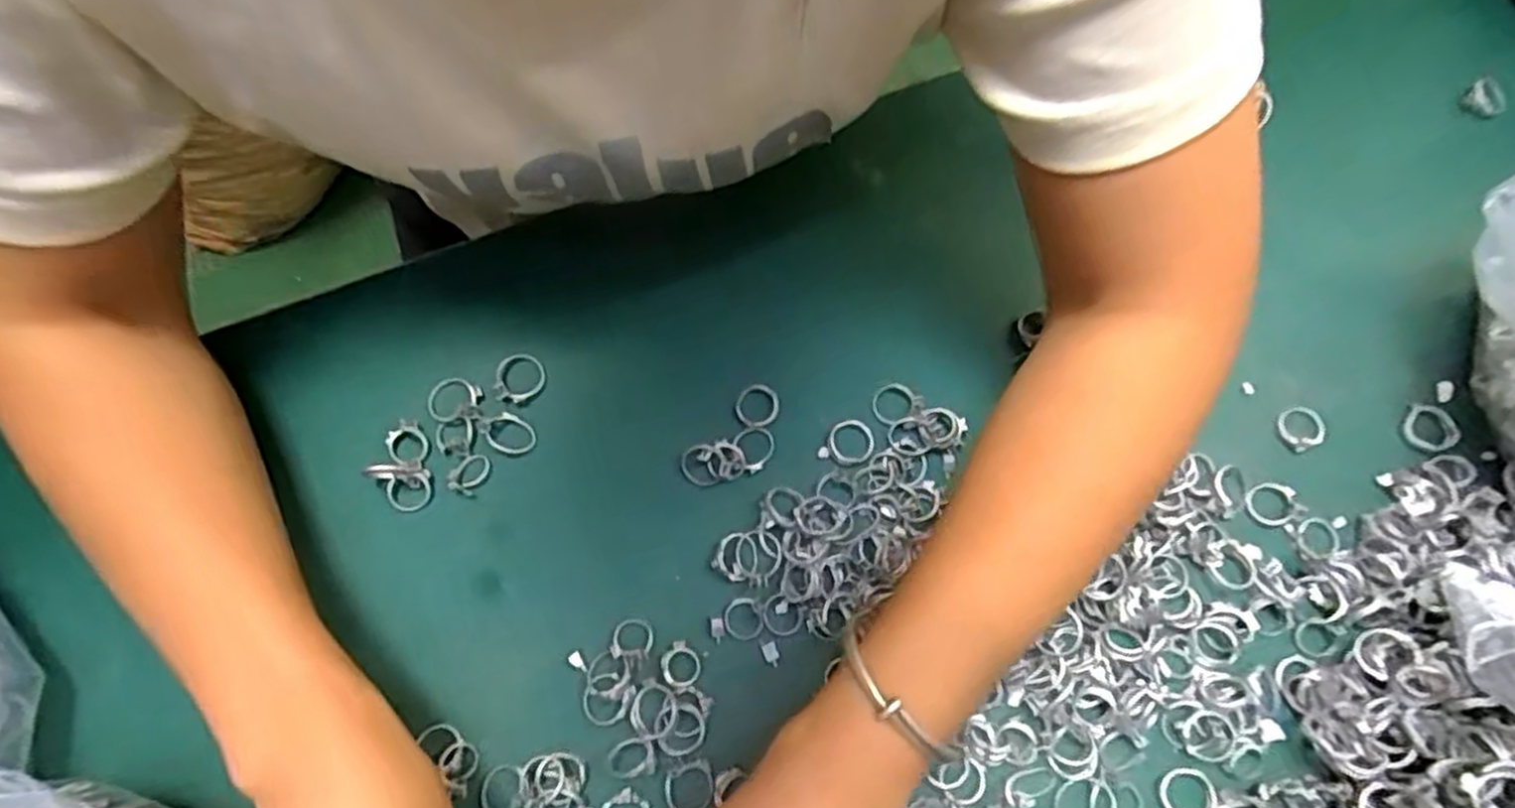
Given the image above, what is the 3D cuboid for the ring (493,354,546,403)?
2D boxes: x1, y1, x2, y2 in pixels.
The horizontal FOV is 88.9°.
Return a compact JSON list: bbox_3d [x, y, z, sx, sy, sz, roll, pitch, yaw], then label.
[{"bbox_3d":[-0.117,-0.013,0.378,0.025,0.004,0.024,3,73,-10],"label":"ring"}]

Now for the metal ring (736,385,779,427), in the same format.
[{"bbox_3d":[0.000,0.001,0.375,0.021,0.004,0.021,-2,71,5],"label":"metal ring"}]

